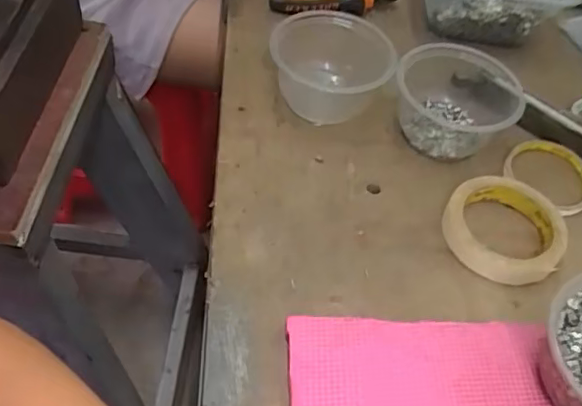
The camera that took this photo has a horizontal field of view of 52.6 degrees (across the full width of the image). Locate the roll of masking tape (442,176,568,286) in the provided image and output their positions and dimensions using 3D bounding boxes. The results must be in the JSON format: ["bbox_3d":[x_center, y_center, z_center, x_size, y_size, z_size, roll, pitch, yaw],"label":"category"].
[{"bbox_3d":[0.179,0.018,0.496,0.098,0.022,0.097,14,51,5],"label":"roll of masking tape"}]

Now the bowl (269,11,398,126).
[{"bbox_3d":[0.035,-0.129,0.567,0.120,0.061,0.103,15,51,6],"label":"bowl"}]

